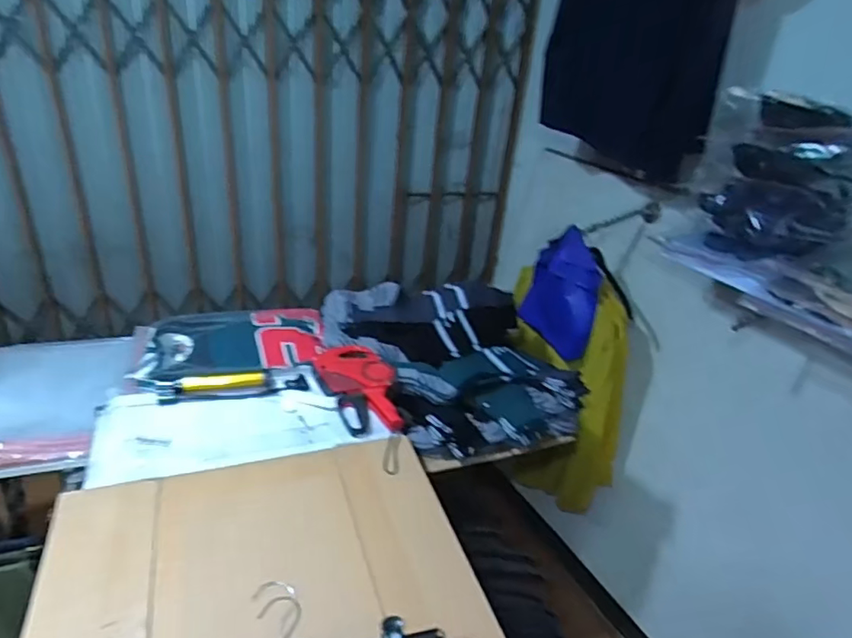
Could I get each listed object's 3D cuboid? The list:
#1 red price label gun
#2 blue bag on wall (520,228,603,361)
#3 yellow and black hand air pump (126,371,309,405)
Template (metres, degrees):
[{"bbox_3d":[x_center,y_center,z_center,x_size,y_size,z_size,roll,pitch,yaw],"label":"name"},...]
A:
[{"bbox_3d":[-0.116,0.119,1.019,0.122,0.053,0.208,-13,33,-30],"label":"red price label gun"},{"bbox_3d":[0.376,-0.078,1.545,0.099,0.314,0.216,-5,30,-18],"label":"blue bag on wall"},{"bbox_3d":[-0.368,0.122,1.008,0.299,0.022,0.068,-2,29,-14],"label":"yellow and black hand air pump"}]

